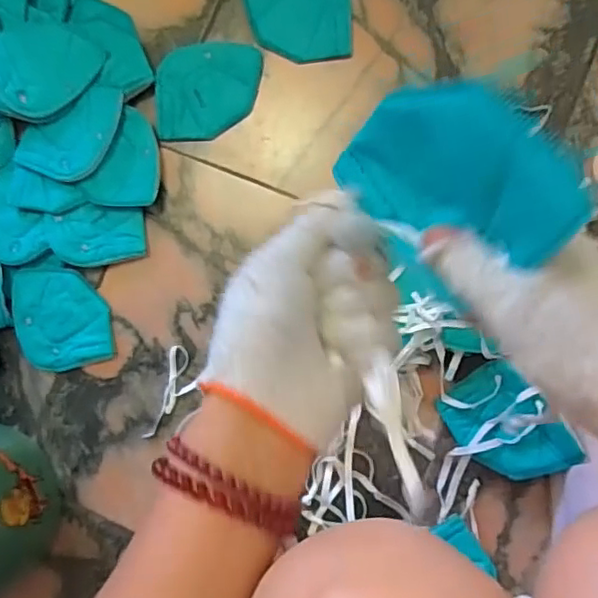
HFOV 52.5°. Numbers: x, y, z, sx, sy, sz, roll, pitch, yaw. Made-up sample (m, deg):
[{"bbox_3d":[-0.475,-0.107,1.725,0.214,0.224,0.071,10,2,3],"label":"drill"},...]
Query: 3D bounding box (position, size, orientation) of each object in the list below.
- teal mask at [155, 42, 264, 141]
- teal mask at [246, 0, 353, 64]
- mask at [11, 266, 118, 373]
[{"bbox_3d":[-0.100,-0.233,0.673,0.116,0.009,0.108,-3,85,7],"label":"teal mask"},{"bbox_3d":[0.001,-0.315,0.670,0.111,0.008,0.112,-6,84,7],"label":"teal mask"},{"bbox_3d":[-0.263,0.020,0.670,0.096,0.018,0.113,-11,84,6],"label":"mask"}]

